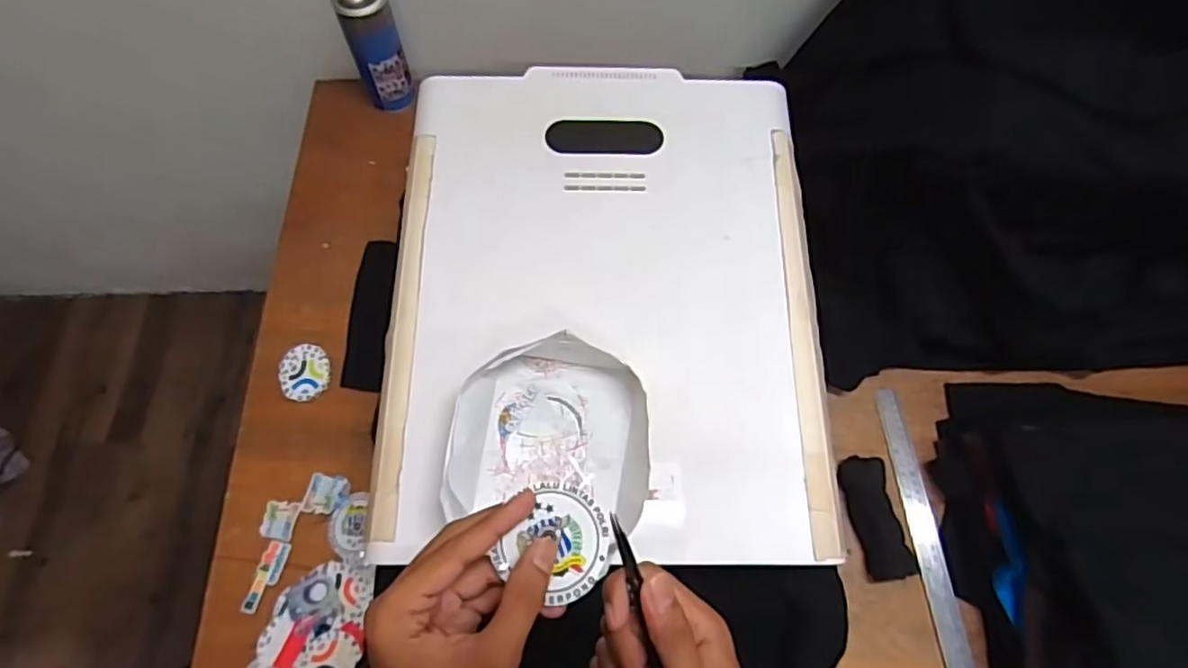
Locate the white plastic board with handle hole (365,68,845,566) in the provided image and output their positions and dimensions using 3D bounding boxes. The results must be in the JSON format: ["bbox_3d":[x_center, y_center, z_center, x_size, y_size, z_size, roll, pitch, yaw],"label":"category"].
[{"bbox_3d":[0.011,-0.051,0.610,0.395,0.022,0.499,1,68,-2],"label":"white plastic board with handle hole"}]

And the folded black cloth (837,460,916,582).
[{"bbox_3d":[0.304,0.195,0.681,0.050,0.023,0.125,-11,69,-7],"label":"folded black cloth"}]

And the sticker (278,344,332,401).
[{"bbox_3d":[-0.338,0.045,0.743,0.055,0.009,0.071,-7,69,-5],"label":"sticker"}]

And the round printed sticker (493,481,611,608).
[{"bbox_3d":[-0.019,0.113,0.348,0.055,0.008,0.058,27,80,-2],"label":"round printed sticker"}]

